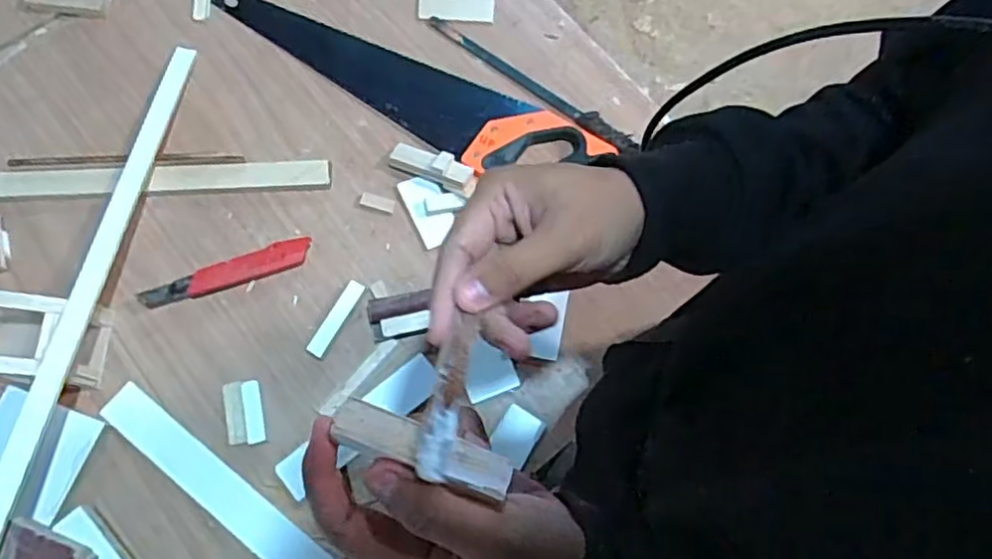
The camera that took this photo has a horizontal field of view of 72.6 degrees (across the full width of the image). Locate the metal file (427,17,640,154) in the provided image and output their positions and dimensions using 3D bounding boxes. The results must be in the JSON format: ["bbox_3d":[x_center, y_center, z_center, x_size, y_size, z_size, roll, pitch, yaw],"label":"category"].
[{"bbox_3d":[0.038,-0.244,0.815,0.293,0.014,0.025,38,76,9],"label":"metal file"}]

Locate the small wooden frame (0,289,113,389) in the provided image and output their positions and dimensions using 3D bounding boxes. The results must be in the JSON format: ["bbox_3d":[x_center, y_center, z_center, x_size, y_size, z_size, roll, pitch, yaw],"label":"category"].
[{"bbox_3d":[-0.476,0.059,0.668,0.129,0.113,0.079,0,73,-1],"label":"small wooden frame"}]

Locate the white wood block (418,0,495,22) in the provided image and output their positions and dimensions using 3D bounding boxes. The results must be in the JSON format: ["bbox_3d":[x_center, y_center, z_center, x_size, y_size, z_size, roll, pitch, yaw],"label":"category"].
[{"bbox_3d":[-0.050,-0.346,0.853,0.095,0.008,0.045,7,73,1],"label":"white wood block"}]

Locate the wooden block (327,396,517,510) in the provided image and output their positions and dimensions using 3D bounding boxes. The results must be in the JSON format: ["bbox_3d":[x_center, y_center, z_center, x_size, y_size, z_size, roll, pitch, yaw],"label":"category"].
[{"bbox_3d":[-0.030,0.068,0.277,0.074,0.010,0.018,20,74,-2],"label":"wooden block"}]

